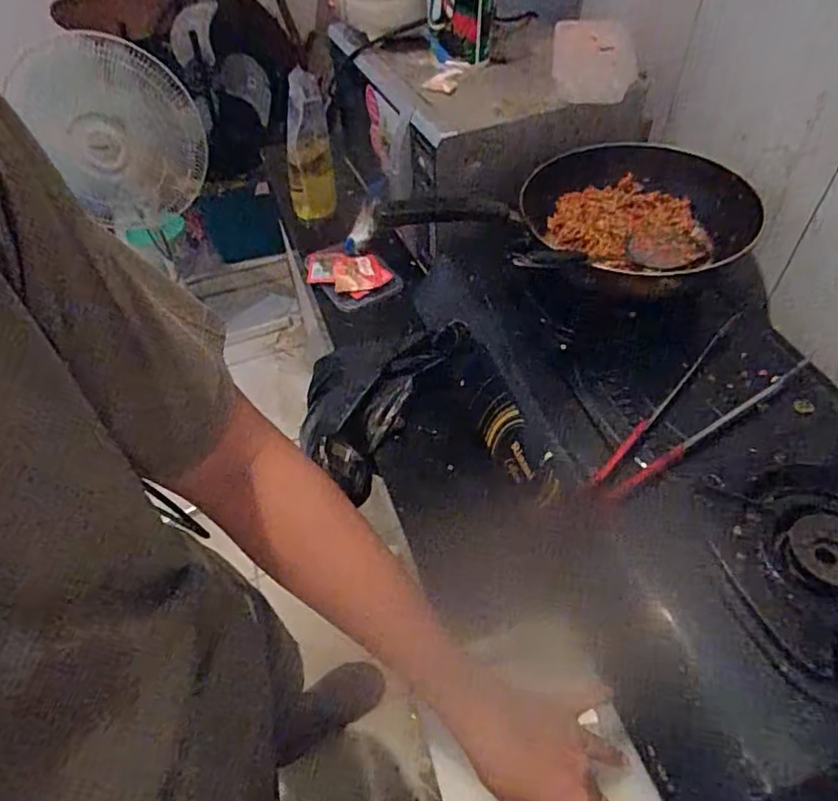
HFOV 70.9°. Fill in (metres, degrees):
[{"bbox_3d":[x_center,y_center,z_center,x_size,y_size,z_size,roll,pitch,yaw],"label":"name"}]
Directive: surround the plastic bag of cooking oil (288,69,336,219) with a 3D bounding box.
[{"bbox_3d":[-0.197,-0.451,1.054,0.079,0.237,0.040,-1,22,2],"label":"plastic bag of cooking oil"}]

